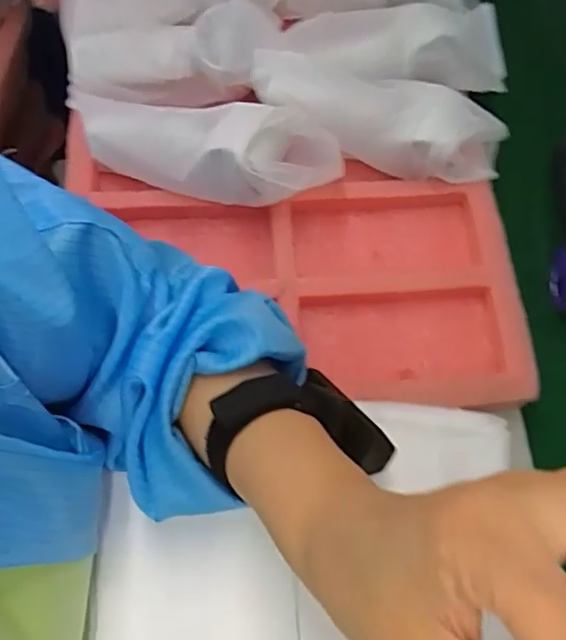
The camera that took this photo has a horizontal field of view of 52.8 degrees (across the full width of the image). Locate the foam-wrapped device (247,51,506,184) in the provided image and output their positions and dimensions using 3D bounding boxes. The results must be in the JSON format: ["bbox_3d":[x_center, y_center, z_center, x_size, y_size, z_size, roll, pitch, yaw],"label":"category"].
[{"bbox_3d":[0.074,-0.158,0.453,0.204,0.053,0.064,13,68,5],"label":"foam-wrapped device"}]

